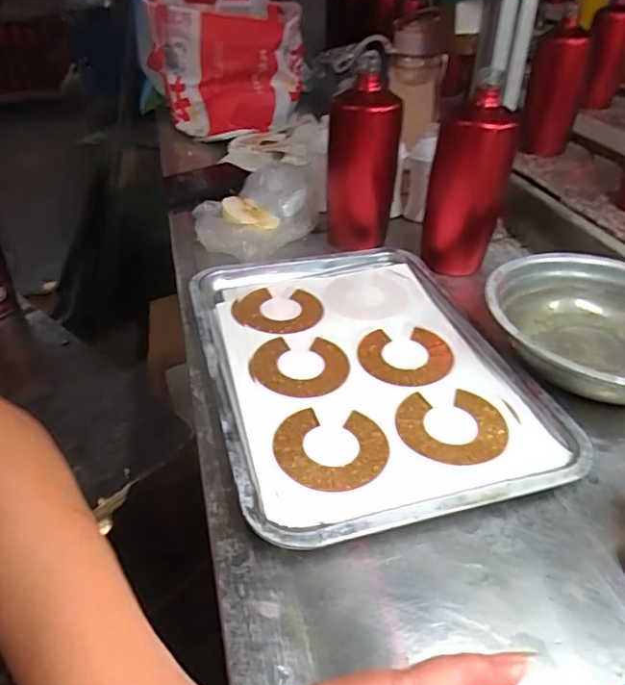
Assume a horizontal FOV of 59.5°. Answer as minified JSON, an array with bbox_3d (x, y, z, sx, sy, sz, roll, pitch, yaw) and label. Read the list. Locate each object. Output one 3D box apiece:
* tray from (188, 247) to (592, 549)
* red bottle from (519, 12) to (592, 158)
[{"bbox_3d":[0.041,0.007,0.477,0.257,0.020,0.337,-11,39,-13],"label":"tray"},{"bbox_3d":[0.370,-0.381,0.835,0.074,0.178,0.081,15,41,24],"label":"red bottle"}]

